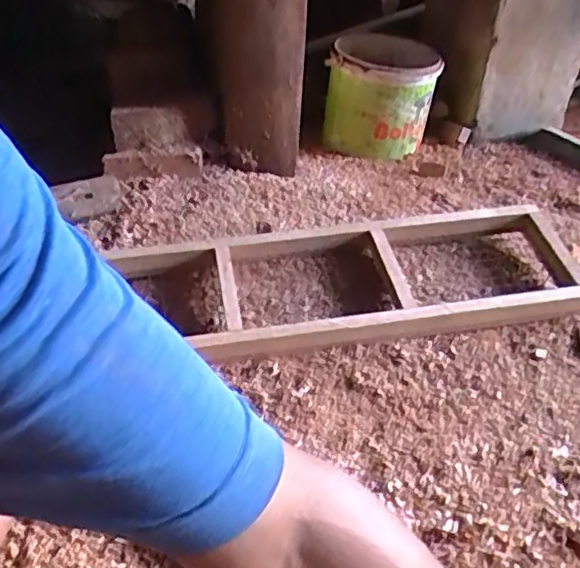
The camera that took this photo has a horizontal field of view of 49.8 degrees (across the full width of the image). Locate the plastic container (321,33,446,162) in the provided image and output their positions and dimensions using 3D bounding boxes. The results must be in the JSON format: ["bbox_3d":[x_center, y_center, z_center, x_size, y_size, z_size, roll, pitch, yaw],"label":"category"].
[{"bbox_3d":[0.148,-0.317,1.035,0.168,0.145,0.164,9,39,8],"label":"plastic container"}]

